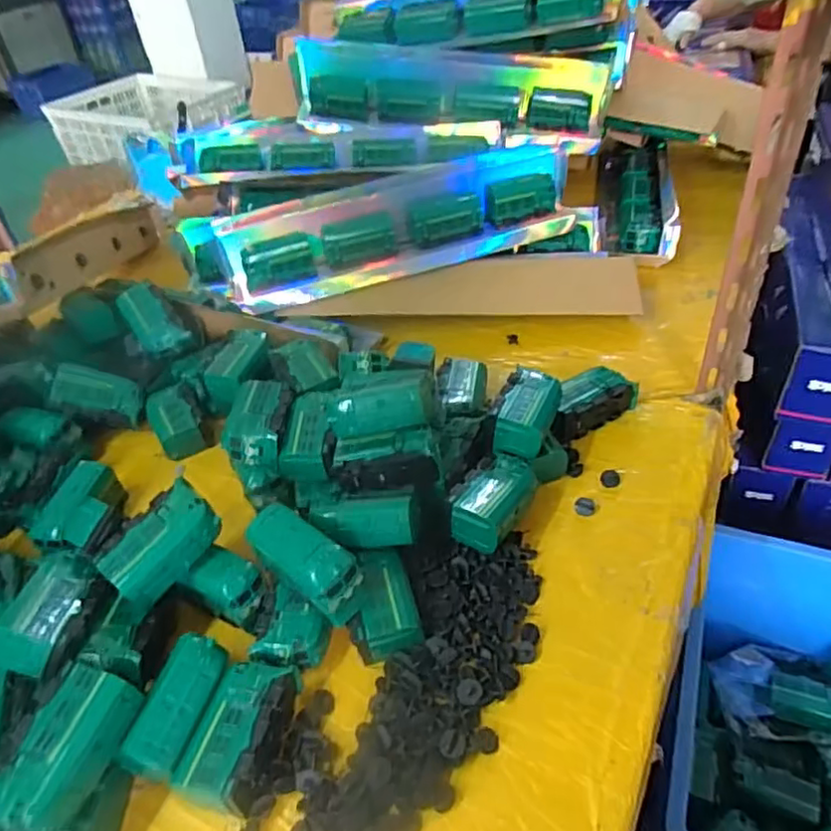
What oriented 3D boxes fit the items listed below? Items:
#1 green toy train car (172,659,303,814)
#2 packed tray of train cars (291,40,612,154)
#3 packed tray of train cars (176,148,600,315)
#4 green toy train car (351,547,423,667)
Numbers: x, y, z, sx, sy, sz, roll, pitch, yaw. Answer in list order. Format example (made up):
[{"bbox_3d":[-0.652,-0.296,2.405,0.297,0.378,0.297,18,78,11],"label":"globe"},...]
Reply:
[{"bbox_3d":[-0.122,0.223,0.438,0.055,0.037,0.096,6,42,14],"label":"green toy train car"},{"bbox_3d":[0.047,-0.491,0.956,0.477,0.146,0.039,11,3,7],"label":"packed tray of train cars"},{"bbox_3d":[-0.024,-0.255,0.847,0.569,0.118,0.109,-12,41,-7],"label":"packed tray of train cars"},{"bbox_3d":[-0.026,0.148,0.497,0.053,0.030,0.079,-11,41,-6],"label":"green toy train car"}]

